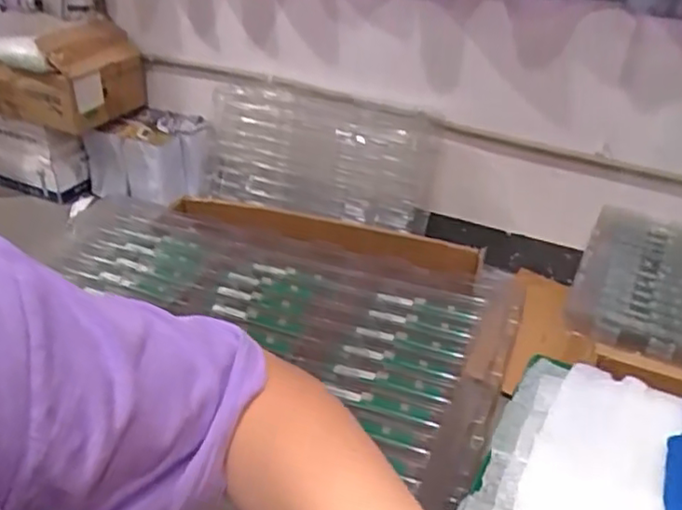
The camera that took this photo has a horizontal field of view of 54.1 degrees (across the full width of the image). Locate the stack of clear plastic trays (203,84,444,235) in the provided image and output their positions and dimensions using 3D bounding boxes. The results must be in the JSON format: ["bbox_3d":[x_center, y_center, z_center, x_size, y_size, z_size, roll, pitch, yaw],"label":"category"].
[{"bbox_3d":[-0.072,-0.259,1.850,0.666,0.322,0.229,12,35,16],"label":"stack of clear plastic trays"}]

